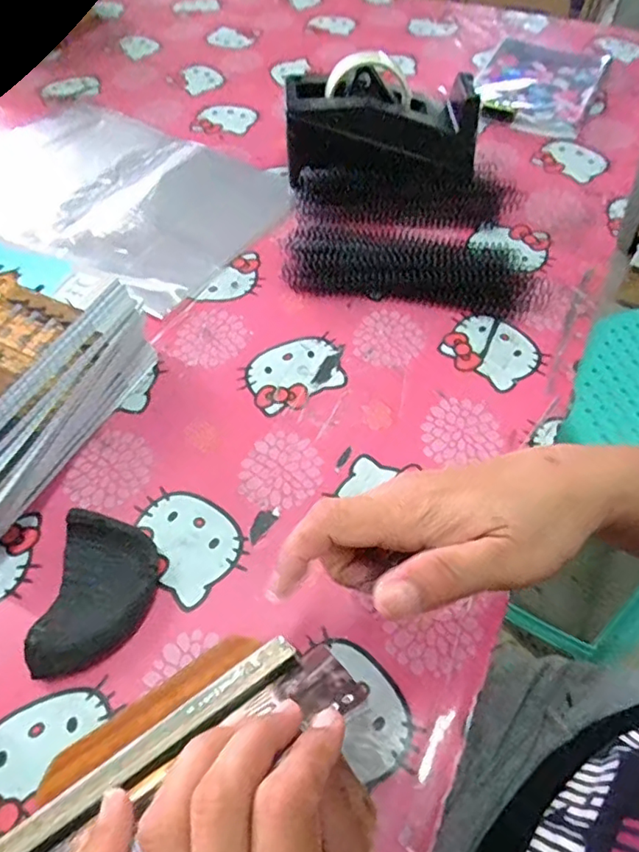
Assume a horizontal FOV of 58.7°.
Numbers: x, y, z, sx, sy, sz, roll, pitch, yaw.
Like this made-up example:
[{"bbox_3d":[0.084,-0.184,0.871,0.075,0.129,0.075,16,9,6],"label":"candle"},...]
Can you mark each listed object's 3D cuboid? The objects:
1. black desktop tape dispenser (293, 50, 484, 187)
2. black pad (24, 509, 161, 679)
[{"bbox_3d":[0.067,-0.314,0.604,0.198,0.106,0.090,1,55,3],"label":"black desktop tape dispenser"},{"bbox_3d":[-0.142,0.109,0.367,0.069,0.026,0.100,6,55,7],"label":"black pad"}]

